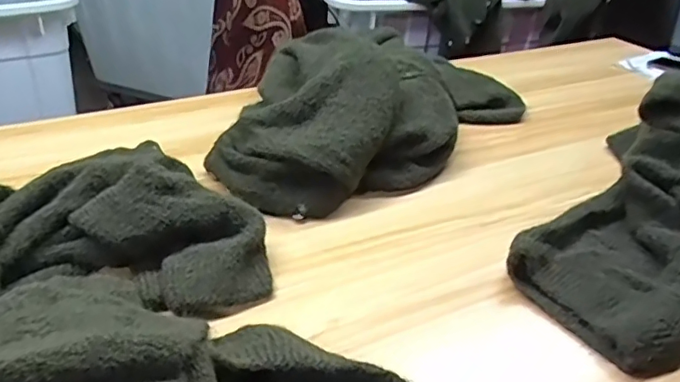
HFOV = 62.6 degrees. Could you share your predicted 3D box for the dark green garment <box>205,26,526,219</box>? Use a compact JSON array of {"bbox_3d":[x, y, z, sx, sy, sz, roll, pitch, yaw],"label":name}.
[{"bbox_3d":[0.053,-0.157,0.914,0.310,0.154,0.564,26,38,32],"label":"dark green garment"}]

